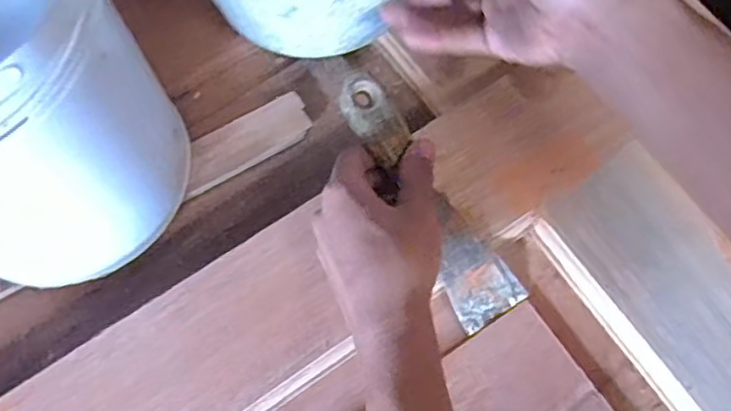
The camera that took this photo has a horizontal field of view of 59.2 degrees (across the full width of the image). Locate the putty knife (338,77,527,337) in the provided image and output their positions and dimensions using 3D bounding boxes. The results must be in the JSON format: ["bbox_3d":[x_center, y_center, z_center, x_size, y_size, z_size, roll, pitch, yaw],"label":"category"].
[{"bbox_3d":[0.040,-0.003,0.412,0.044,0.019,0.180,-33,96,-10],"label":"putty knife"}]

